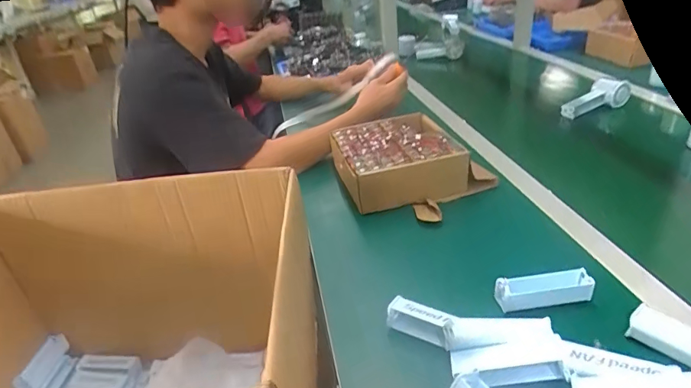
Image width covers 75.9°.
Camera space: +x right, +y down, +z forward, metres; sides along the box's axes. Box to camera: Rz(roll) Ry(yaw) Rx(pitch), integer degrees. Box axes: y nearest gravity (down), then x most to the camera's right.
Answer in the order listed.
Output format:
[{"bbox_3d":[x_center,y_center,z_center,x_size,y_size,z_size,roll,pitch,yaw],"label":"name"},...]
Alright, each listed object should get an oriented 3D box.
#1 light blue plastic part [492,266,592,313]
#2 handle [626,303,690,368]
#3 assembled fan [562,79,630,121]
[{"bbox_3d":[0.223,0.107,0.497,0.103,0.033,0.023,-7,31,-1],"label":"light blue plastic part"},{"bbox_3d":[0.327,0.144,0.420,0.036,0.022,0.098,-27,36,-30],"label":"handle"},{"bbox_3d":[0.519,-0.199,0.941,0.145,0.064,0.047,-21,31,1],"label":"assembled fan"}]

